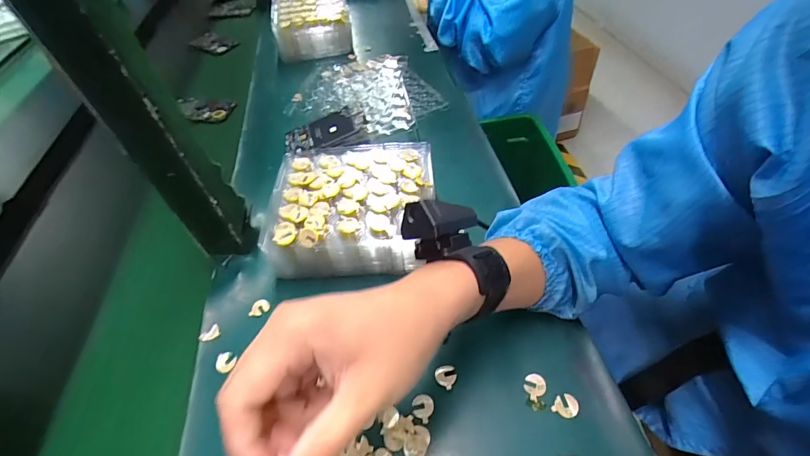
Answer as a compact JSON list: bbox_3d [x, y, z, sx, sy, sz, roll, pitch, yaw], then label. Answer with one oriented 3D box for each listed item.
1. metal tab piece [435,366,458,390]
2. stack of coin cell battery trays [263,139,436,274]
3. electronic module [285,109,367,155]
[{"bbox_3d":[0.035,0.127,0.334,0.018,0.005,0.017,-5,49,6],"label":"metal tab piece"},{"bbox_3d":[-0.057,-0.023,0.431,0.179,0.062,0.150,-5,47,3],"label":"stack of coin cell battery trays"},{"bbox_3d":[-0.119,-0.147,0.575,0.122,0.016,0.071,-16,49,11],"label":"electronic module"}]

